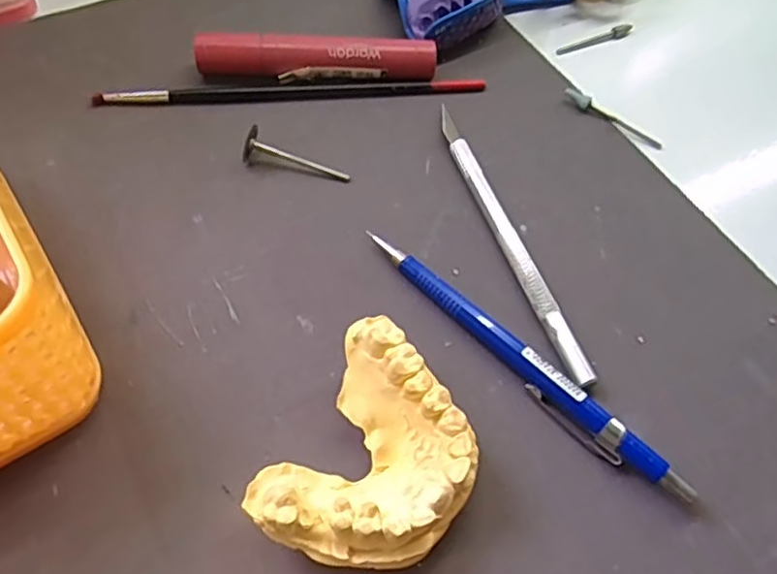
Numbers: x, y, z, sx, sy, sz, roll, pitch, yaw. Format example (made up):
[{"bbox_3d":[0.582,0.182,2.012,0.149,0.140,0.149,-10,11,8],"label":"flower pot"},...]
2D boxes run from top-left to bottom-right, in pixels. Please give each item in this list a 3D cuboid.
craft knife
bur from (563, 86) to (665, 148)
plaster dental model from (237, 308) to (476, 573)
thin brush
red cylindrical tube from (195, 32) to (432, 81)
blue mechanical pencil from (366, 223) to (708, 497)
[{"bbox_3d":[0.045,-0.021,0.249,0.008,0.007,0.133,-15,60,-13],"label":"craft knife"},{"bbox_3d":[0.101,-0.076,0.289,0.048,0.005,0.005,35,62,17],"label":"bur"},{"bbox_3d":[-0.002,0.051,0.191,0.052,0.026,0.068,26,60,12],"label":"plaster dental model"},{"bbox_3d":[-0.042,-0.089,0.287,0.169,0.005,0.010,-4,58,-6],"label":"thin brush"},{"bbox_3d":[-0.032,-0.101,0.288,0.105,0.018,0.013,0,58,-4],"label":"red cylindrical tube"},{"bbox_3d":[0.044,0.023,0.220,0.012,0.011,0.133,-36,67,-23],"label":"blue mechanical pencil"}]

